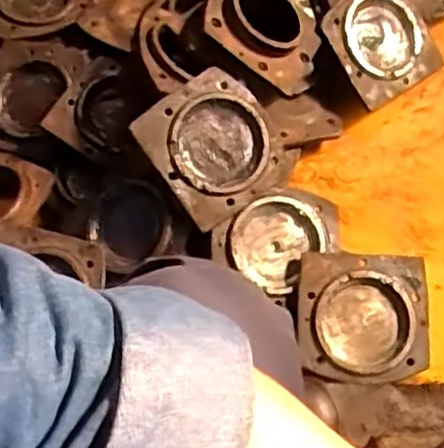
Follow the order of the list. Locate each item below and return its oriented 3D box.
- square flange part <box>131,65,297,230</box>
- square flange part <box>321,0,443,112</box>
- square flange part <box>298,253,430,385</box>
[{"bbox_3d":[-0.003,-0.094,0.854,0.157,0.026,0.165,-38,94,-16],"label":"square flange part"},{"bbox_3d":[0.221,-0.256,0.986,0.161,0.020,0.157,-29,86,-21],"label":"square flange part"},{"bbox_3d":[0.165,0.107,0.823,0.151,0.021,0.147,4,77,-8],"label":"square flange part"}]

